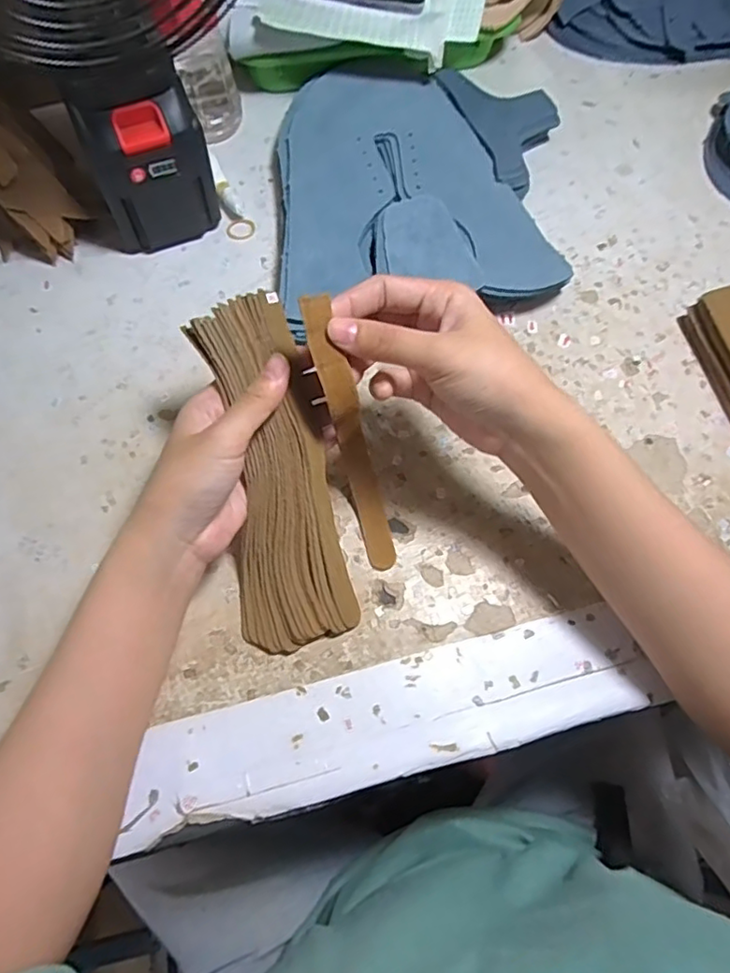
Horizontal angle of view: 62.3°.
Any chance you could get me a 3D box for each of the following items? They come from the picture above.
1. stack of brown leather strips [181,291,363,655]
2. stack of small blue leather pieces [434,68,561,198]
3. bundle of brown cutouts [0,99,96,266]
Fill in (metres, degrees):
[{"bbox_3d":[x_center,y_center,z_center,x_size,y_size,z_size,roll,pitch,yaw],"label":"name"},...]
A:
[{"bbox_3d":[-0.050,-0.004,0.335,0.063,0.021,0.192,-10,101,-5],"label":"stack of brown leather strips"},{"bbox_3d":[0.118,-0.294,0.498,0.076,0.029,0.132,-18,69,-9],"label":"stack of small blue leather pieces"},{"bbox_3d":[-0.266,-0.243,0.428,0.072,0.062,0.169,-42,94,-16],"label":"bundle of brown cutouts"}]

